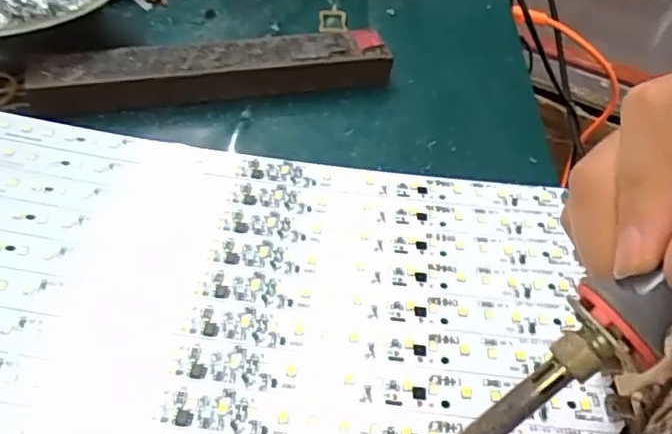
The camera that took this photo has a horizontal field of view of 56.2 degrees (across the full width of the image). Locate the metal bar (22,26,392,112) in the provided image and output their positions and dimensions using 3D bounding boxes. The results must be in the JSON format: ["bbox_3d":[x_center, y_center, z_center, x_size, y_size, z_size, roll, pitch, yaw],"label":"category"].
[{"bbox_3d":[-0.065,-0.081,0.347,0.189,0.021,0.031,-7,46,-13],"label":"metal bar"}]

